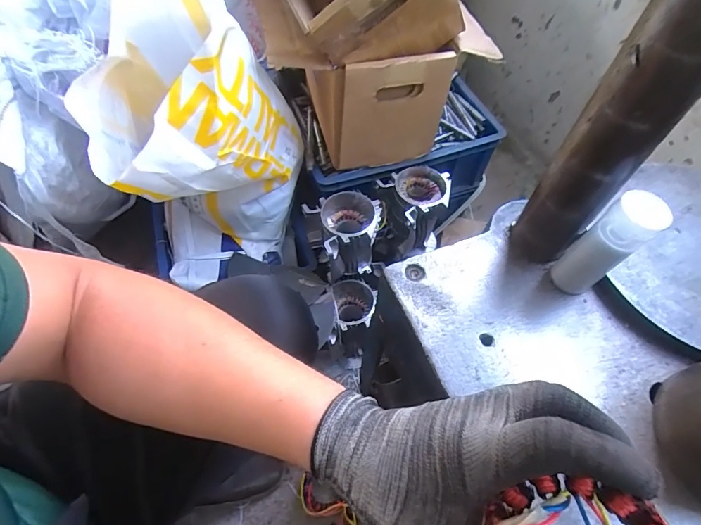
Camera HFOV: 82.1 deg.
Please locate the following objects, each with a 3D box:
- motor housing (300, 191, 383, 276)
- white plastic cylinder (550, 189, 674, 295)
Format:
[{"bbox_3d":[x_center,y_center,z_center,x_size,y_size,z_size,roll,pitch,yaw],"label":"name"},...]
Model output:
[{"bbox_3d":[-0.008,-0.048,0.759,0.122,0.133,0.109,-22,61,-15],"label":"motor housing"},{"bbox_3d":[0.243,-0.013,0.388,0.034,0.124,0.039,-20,61,-14],"label":"white plastic cylinder"}]

